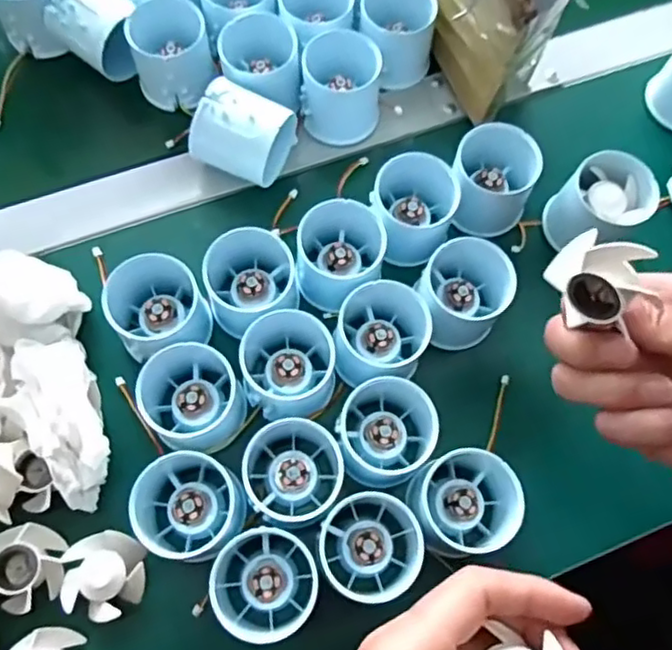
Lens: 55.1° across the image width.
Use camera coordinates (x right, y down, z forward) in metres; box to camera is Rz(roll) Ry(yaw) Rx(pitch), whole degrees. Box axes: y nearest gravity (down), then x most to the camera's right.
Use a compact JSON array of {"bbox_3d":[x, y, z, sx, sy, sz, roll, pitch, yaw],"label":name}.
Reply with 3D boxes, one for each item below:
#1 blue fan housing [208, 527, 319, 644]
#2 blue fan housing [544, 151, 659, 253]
[{"bbox_3d":[-0.037,0.132,0.331,0.052,0.046,0.051,-5,70,-4],"label":"blue fan housing"},{"bbox_3d":[0.166,-0.072,0.413,0.060,0.049,0.052,-34,75,-13],"label":"blue fan housing"}]

